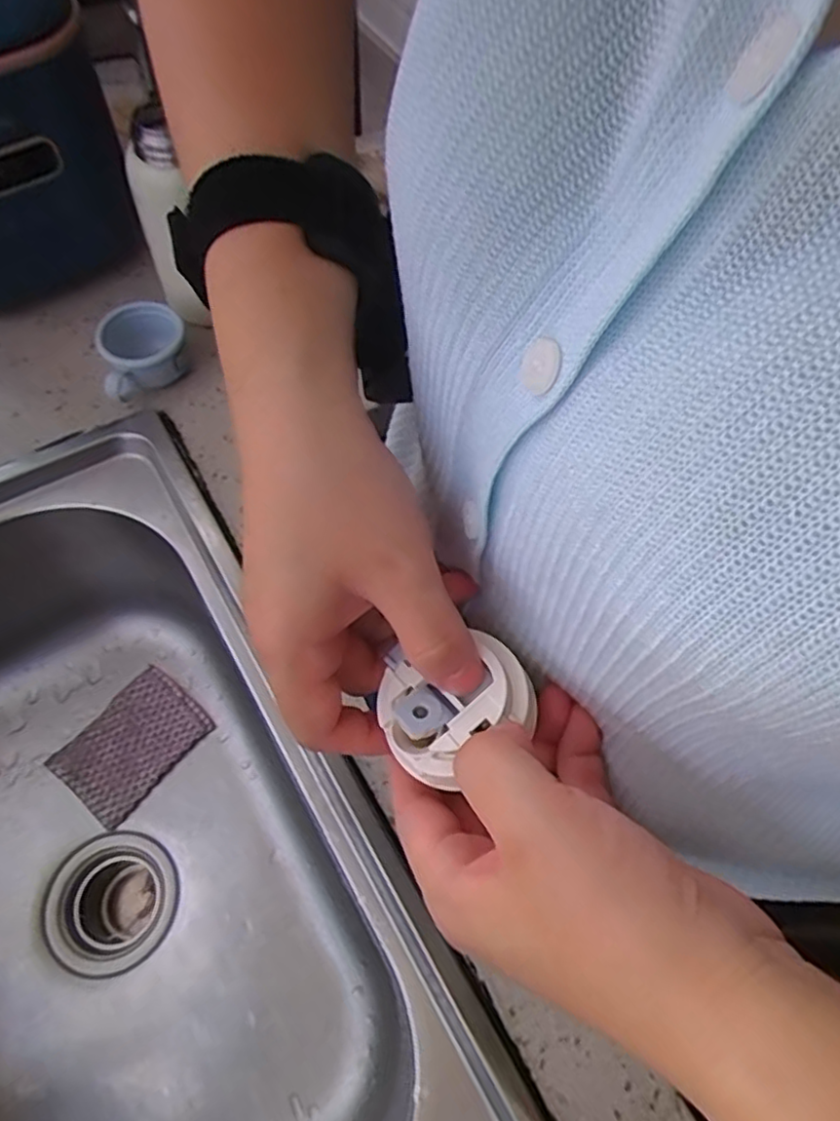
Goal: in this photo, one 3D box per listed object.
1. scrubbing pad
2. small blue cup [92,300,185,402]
[{"bbox_3d":[-0.273,0.173,0.620,0.089,0.012,0.124,37,66,16],"label":"scrubbing pad"},{"bbox_3d":[-0.233,-0.173,0.555,0.069,0.051,0.067,1,62,-3],"label":"small blue cup"}]

